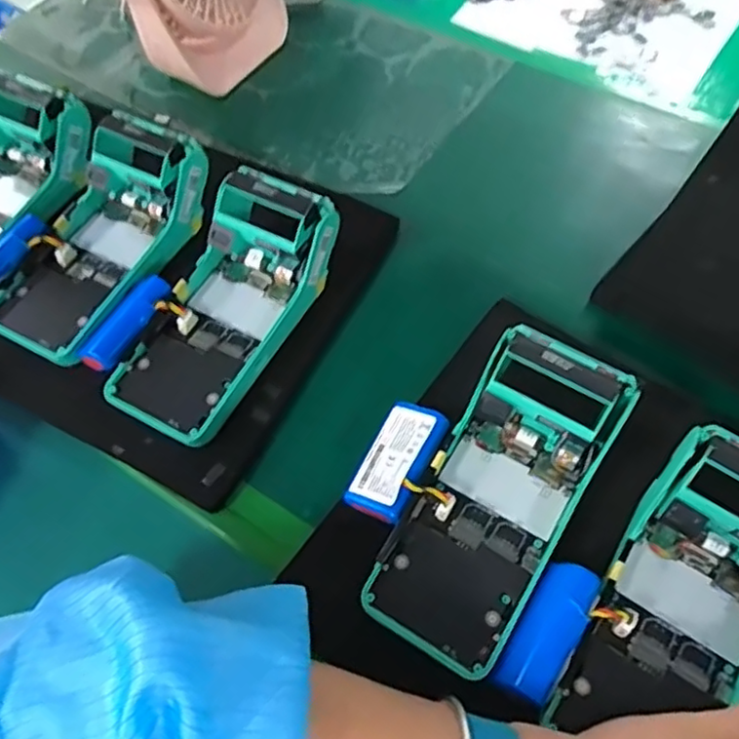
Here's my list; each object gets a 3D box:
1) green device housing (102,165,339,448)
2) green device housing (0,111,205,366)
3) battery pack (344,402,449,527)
[{"bbox_3d":[-0.089,-0.044,0.396,0.076,0.066,0.172,24,64,14],"label":"green device housing"},{"bbox_3d":[-0.177,-0.085,0.434,0.084,0.057,0.171,27,78,16],"label":"green device housing"},{"bbox_3d":[0.016,0.050,0.357,0.034,0.013,0.069,25,64,15],"label":"battery pack"}]

